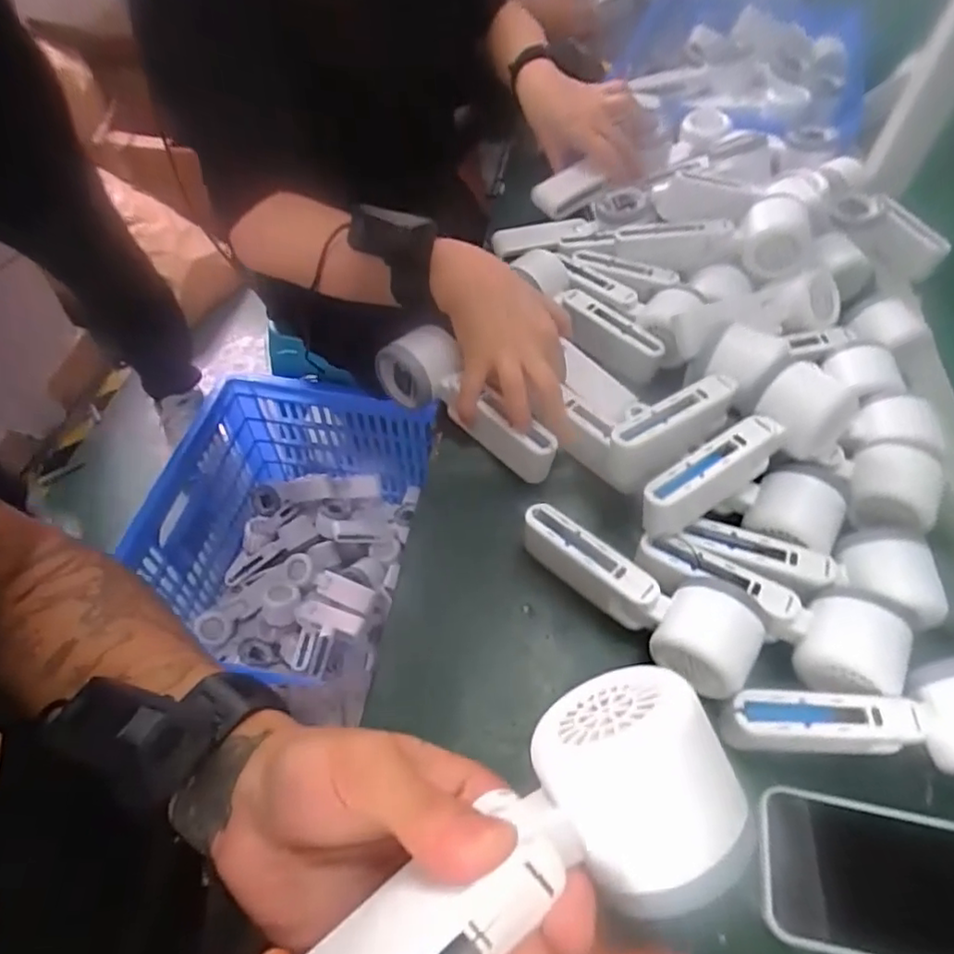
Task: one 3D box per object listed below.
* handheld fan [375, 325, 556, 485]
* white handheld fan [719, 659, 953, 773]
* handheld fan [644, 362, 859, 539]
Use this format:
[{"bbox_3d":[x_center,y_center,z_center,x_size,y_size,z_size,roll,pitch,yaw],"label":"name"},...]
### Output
[{"bbox_3d":[-0.004,-0.062,0.498,0.162,0.056,0.044,32,60,20],"label":"handheld fan"},{"bbox_3d":[0.223,0.139,0.352,0.160,0.050,0.055,-3,54,-4],"label":"white handheld fan"},{"bbox_3d":[0.176,-0.016,0.418,0.156,0.064,0.053,-28,60,-20],"label":"handheld fan"}]

